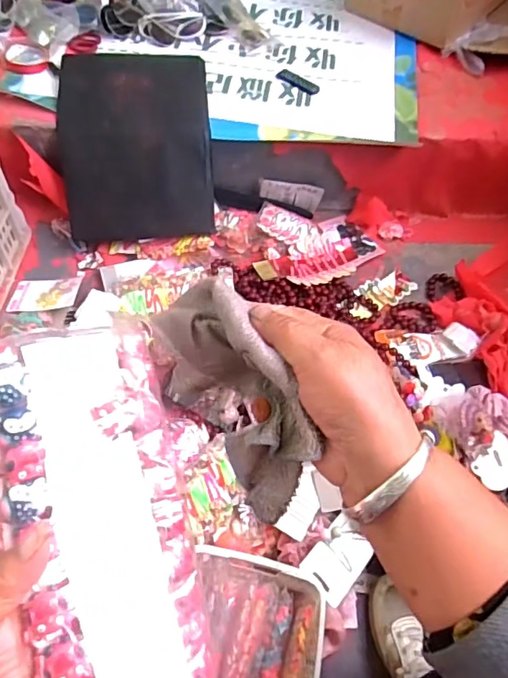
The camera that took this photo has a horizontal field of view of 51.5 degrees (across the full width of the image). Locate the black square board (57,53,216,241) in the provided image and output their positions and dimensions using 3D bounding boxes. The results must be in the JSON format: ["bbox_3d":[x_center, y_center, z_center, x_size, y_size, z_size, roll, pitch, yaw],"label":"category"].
[{"bbox_3d":[-0.222,-0.371,1.014,0.272,0.165,0.317,-4,59,-6],"label":"black square board"}]

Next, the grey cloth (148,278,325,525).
[{"bbox_3d":[-0.012,0.036,0.321,0.050,0.095,0.126,-22,63,-16],"label":"grey cloth"}]

